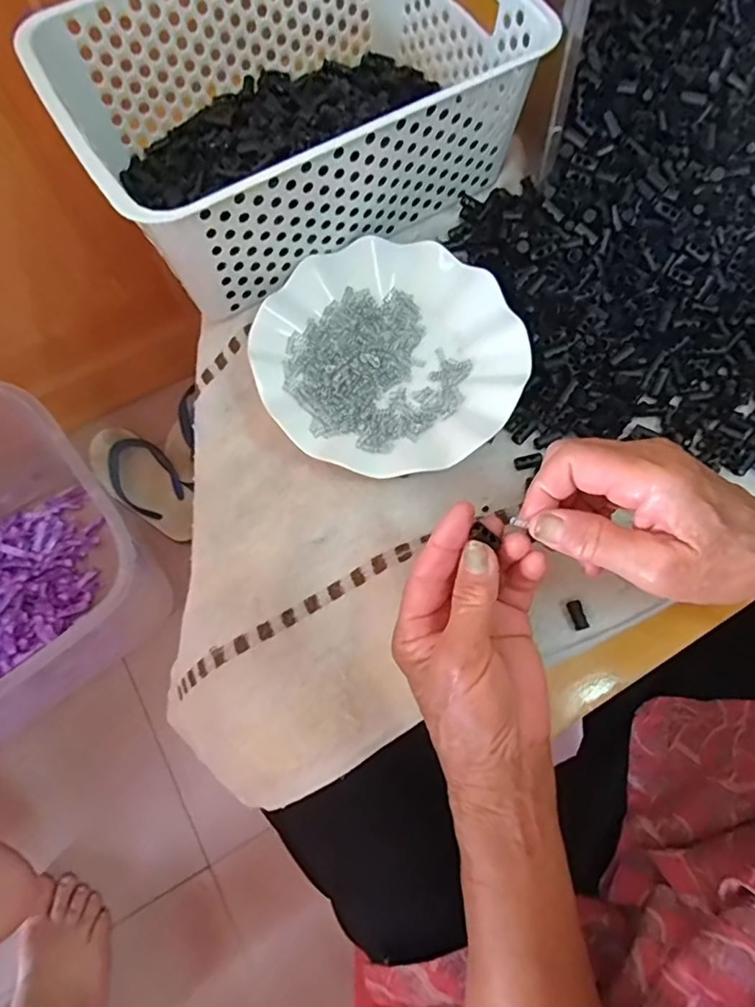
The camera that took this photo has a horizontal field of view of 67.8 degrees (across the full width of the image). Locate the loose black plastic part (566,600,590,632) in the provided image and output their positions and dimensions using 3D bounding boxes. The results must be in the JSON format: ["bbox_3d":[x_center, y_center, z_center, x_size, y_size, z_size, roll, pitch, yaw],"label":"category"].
[{"bbox_3d":[0.125,0.070,0.351,0.009,0.007,0.018,-13,71,-7],"label":"loose black plastic part"}]

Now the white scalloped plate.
[{"bbox_3d":[0.007,-0.106,0.401,0.179,0.026,0.180,1,70,-2],"label":"white scalloped plate"}]

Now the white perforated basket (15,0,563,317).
[{"bbox_3d":[-0.061,-0.290,0.404,0.305,0.097,0.204,-28,74,-12],"label":"white perforated basket"}]

